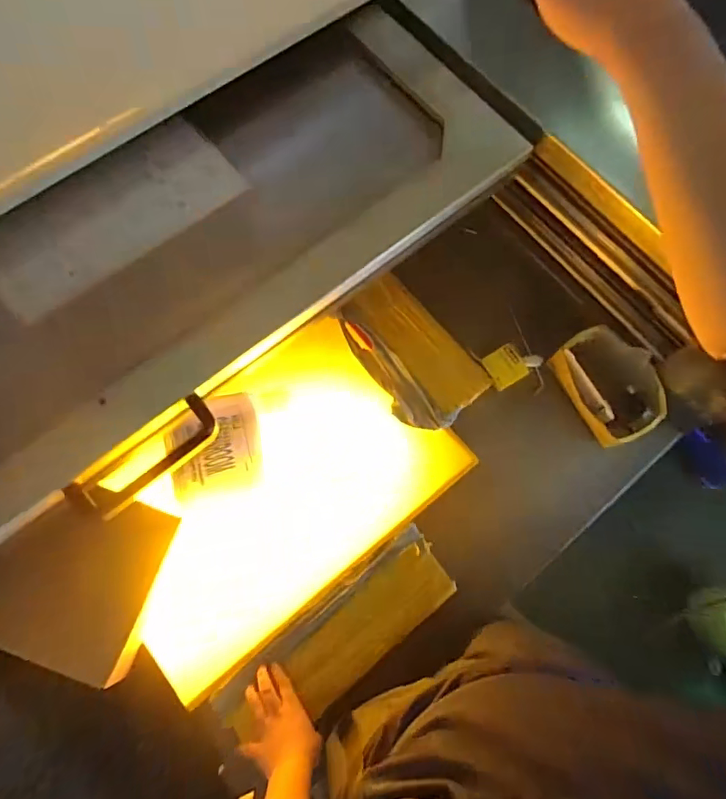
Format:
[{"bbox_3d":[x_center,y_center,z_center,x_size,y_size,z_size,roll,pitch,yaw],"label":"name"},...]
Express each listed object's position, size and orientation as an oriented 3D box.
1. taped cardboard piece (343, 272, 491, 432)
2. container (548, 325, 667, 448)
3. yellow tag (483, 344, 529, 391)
[{"bbox_3d":[0.083,-0.086,0.961,0.166,0.027,0.292,-38,79,-11],"label":"taped cardboard piece"},{"bbox_3d":[0.436,-0.023,0.924,0.138,0.118,0.205,-21,76,-7],"label":"container"},{"bbox_3d":[0.271,-0.063,0.955,0.079,0.008,0.076,-20,72,-17],"label":"yellow tag"}]

